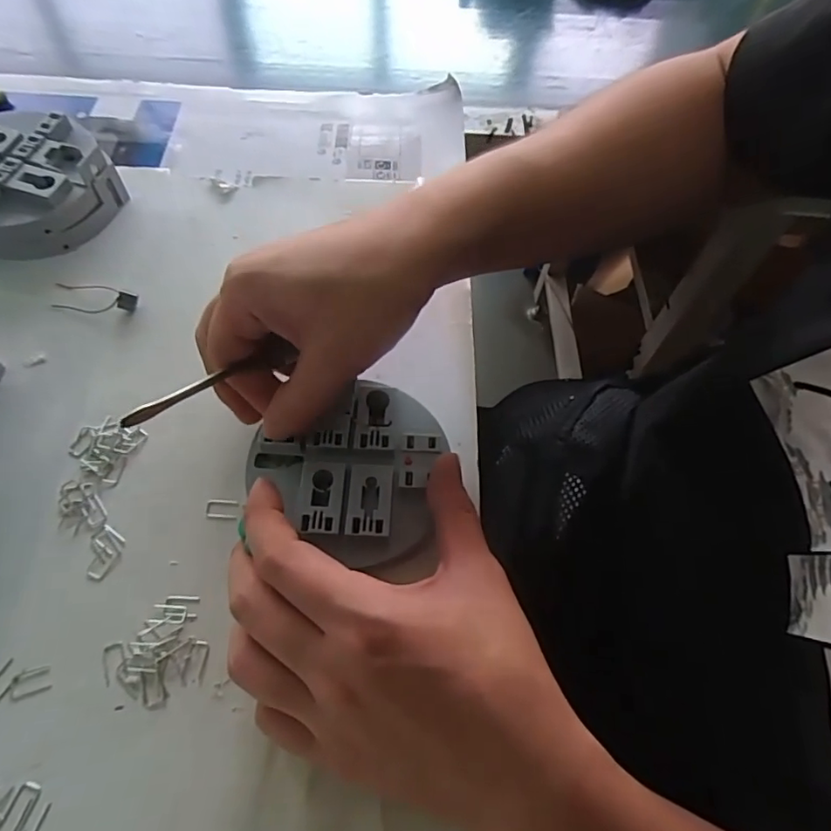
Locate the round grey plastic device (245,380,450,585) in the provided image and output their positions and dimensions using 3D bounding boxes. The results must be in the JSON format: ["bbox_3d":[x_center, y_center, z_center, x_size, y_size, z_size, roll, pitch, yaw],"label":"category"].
[{"bbox_3d":[-0.035,0.027,0.280,0.095,0.013,0.095,1,61,-2],"label":"round grey plastic device"}]

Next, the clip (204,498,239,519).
[{"bbox_3d":[-0.099,0.047,0.281,0.016,0.004,0.010,5,61,0],"label":"clip"}]

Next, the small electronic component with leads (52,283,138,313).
[{"bbox_3d":[-0.196,-0.071,0.335,0.053,0.008,0.019,9,61,2],"label":"small electronic component with leads"}]

